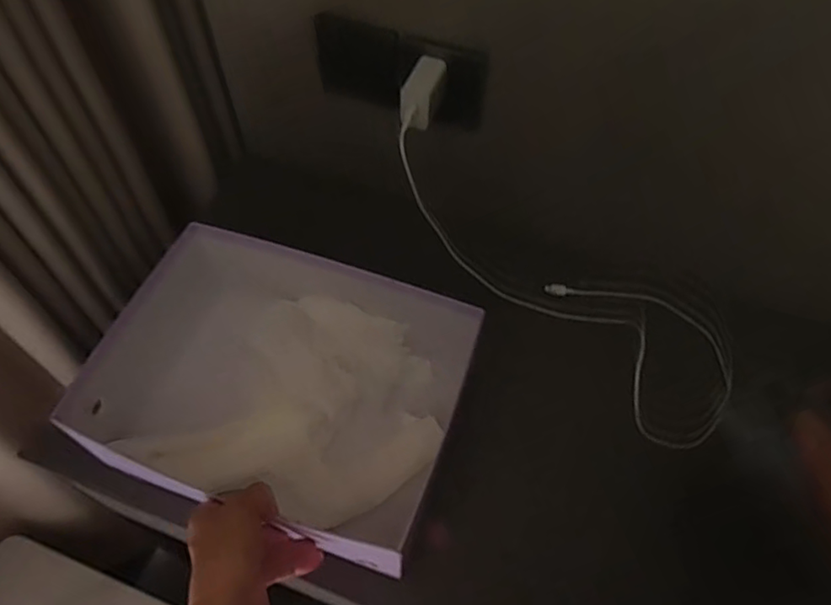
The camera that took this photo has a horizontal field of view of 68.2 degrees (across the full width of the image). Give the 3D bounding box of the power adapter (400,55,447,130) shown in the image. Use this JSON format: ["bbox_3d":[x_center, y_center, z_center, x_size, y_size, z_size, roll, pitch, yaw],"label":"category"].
[{"bbox_3d":[0.006,-0.200,0.577,0.029,0.020,0.070,19,91,10],"label":"power adapter"}]

